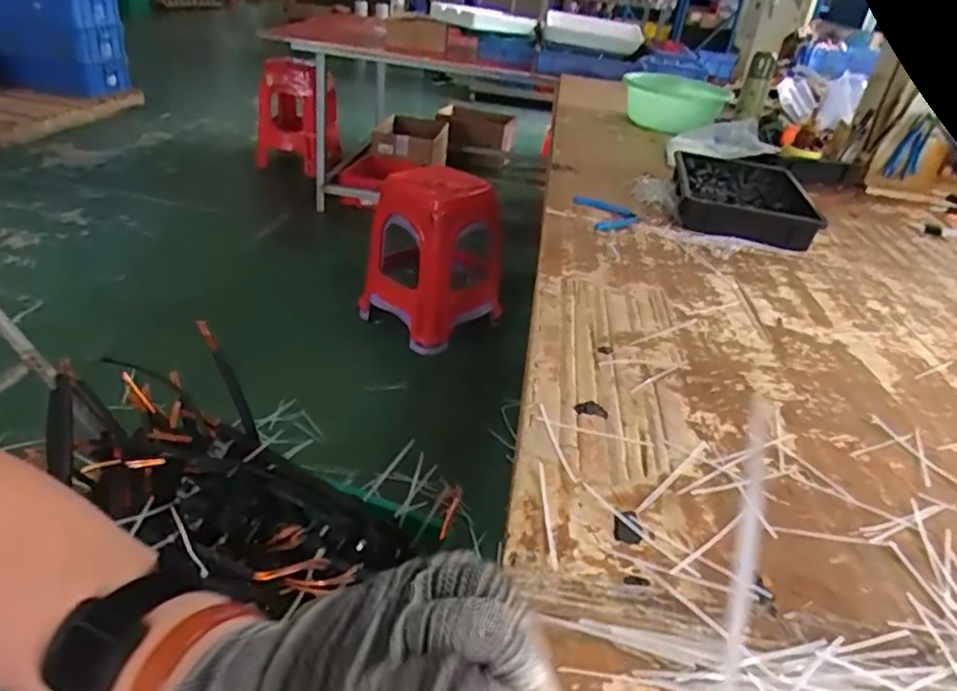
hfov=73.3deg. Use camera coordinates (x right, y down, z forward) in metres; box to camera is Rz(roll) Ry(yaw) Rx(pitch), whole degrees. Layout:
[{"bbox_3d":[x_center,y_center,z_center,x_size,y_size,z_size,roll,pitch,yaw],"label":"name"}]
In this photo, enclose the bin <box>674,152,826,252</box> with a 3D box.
[{"bbox_3d":[0.521,-0.307,1.280,0.248,0.052,0.396,13,33,11],"label":"bin"}]

